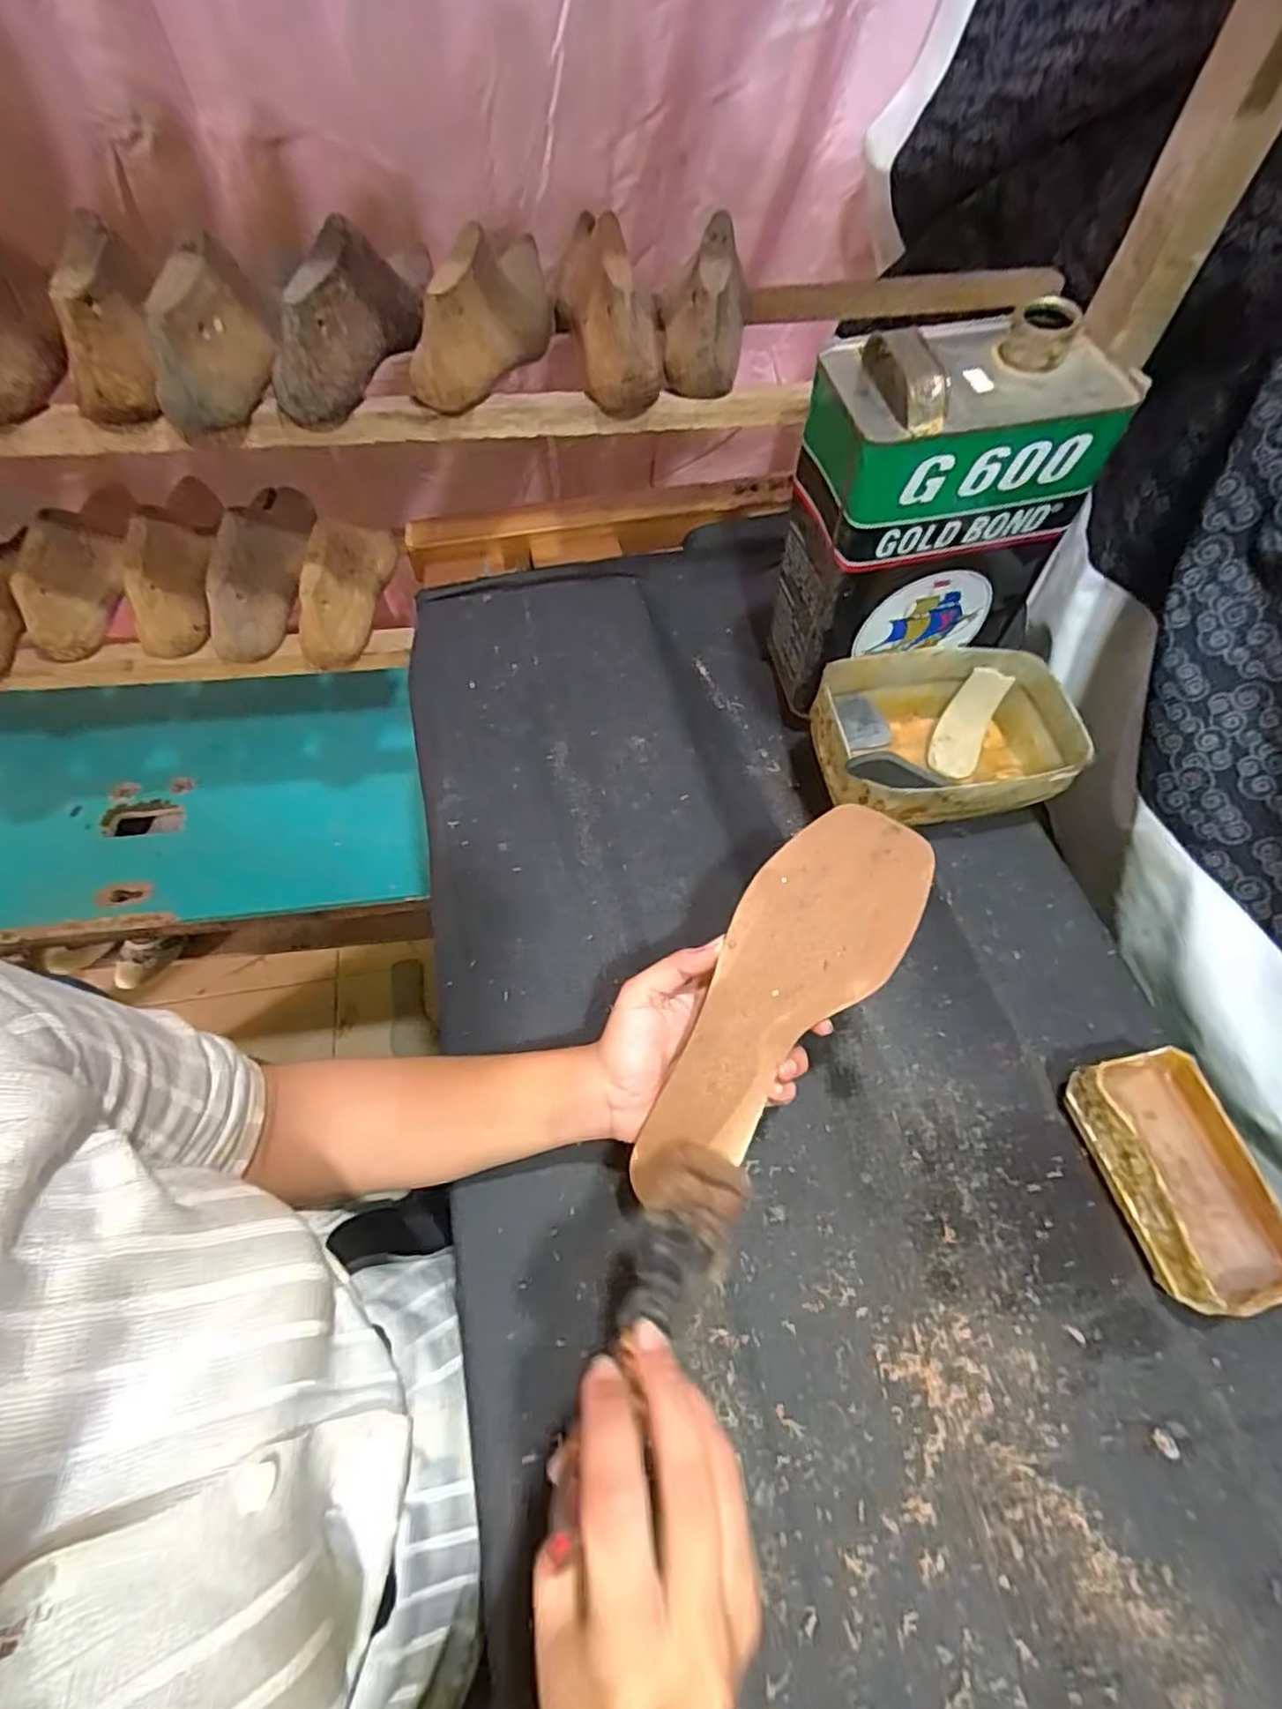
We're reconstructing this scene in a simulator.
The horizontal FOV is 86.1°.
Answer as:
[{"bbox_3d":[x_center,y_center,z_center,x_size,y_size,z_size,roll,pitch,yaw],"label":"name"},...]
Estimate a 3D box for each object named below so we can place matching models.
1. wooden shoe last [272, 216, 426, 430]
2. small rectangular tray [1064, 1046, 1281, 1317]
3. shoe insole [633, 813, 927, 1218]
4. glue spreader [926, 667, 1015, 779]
[{"bbox_3d":[-0.197,-0.375,0.476,0.050,0.076,0.157,22,60,10],"label":"wooden shoe last"},{"bbox_3d":[0.305,0.181,0.390,0.071,0.043,0.124,-12,61,-9],"label":"small rectangular tray"},{"bbox_3d":[0.069,0.073,0.356,0.077,0.025,0.229,35,83,17],"label":"shoe insole"},{"bbox_3d":[0.261,-0.104,0.550,0.039,0.015,0.086,26,100,13],"label":"glue spreader"}]

